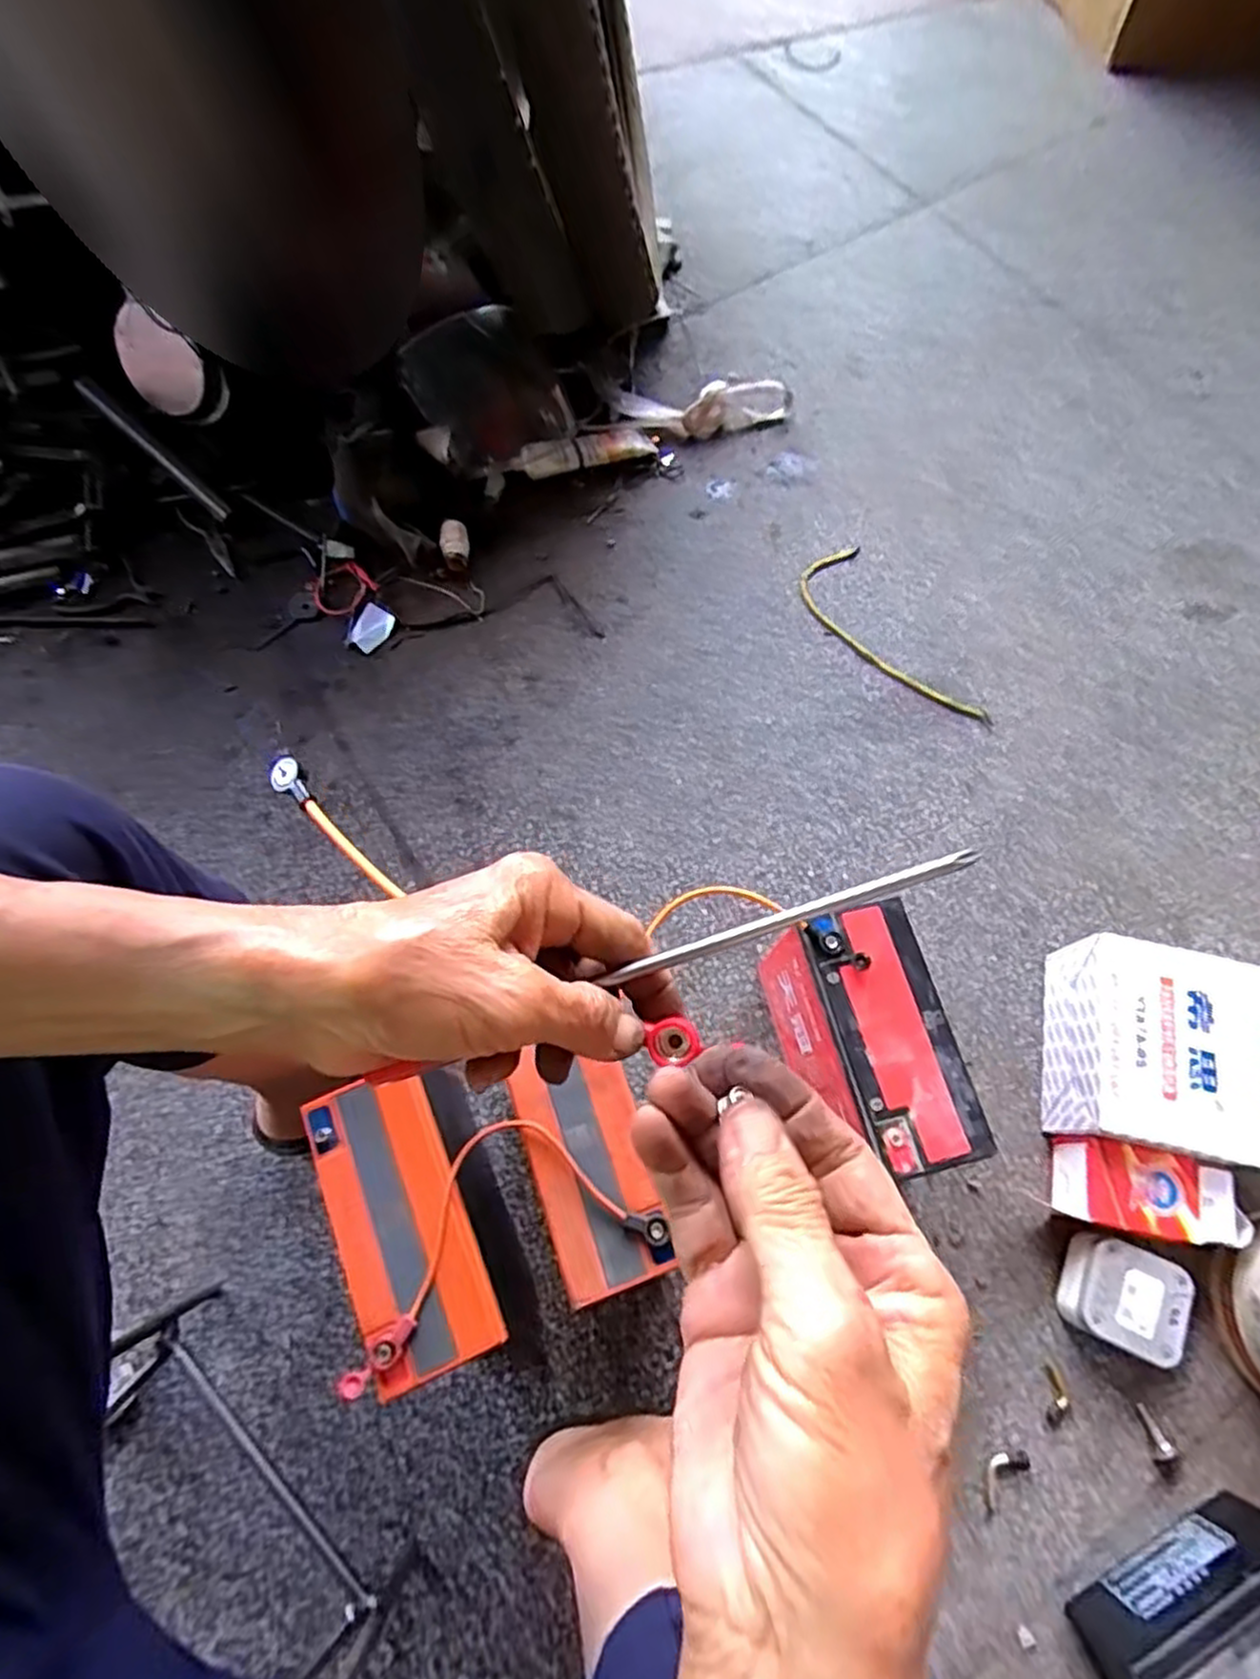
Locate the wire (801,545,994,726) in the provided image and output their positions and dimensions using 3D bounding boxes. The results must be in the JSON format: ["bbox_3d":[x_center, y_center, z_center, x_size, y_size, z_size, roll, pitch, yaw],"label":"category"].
[{"bbox_3d":[0.280,-0.214,0.828,0.092,0.009,0.261,-26,72,-10],"label":"wire"}]

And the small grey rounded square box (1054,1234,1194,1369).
[{"bbox_3d":[0.378,0.350,0.578,0.076,0.049,0.074,24,71,8],"label":"small grey rounded square box"}]

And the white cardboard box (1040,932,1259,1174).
[{"bbox_3d":[0.458,0.182,0.621,0.193,0.097,0.157,12,70,4],"label":"white cardboard box"}]

